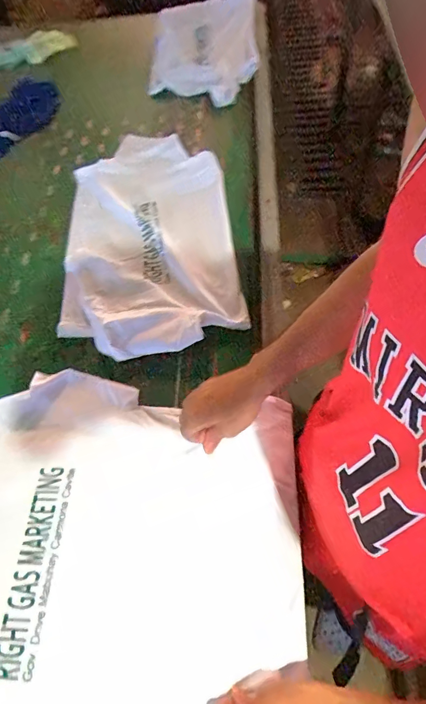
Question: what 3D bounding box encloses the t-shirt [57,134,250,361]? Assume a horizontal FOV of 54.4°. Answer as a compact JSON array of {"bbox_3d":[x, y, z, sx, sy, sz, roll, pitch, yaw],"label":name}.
[{"bbox_3d":[-0.140,-0.268,0.888,0.351,0.043,0.623,-6,62,-3],"label":"t-shirt"}]

